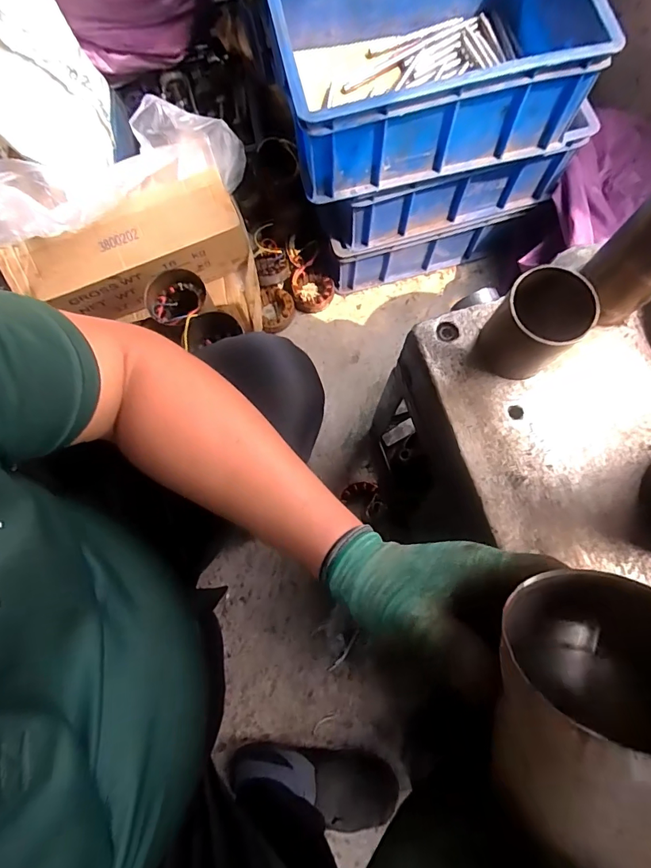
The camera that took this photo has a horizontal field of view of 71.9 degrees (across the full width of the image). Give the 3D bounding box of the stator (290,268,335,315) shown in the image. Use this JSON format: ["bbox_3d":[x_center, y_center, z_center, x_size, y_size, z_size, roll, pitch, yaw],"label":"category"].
[{"bbox_3d":[-0.025,-0.294,0.921,0.083,0.057,0.077,0,78,1],"label":"stator"}]

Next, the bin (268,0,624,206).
[{"bbox_3d":[0.137,-0.535,0.629,0.400,0.145,0.289,-13,78,-2],"label":"bin"}]

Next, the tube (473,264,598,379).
[{"bbox_3d":[0.187,-0.096,0.401,0.079,0.087,0.068,-31,79,-6],"label":"tube"}]

